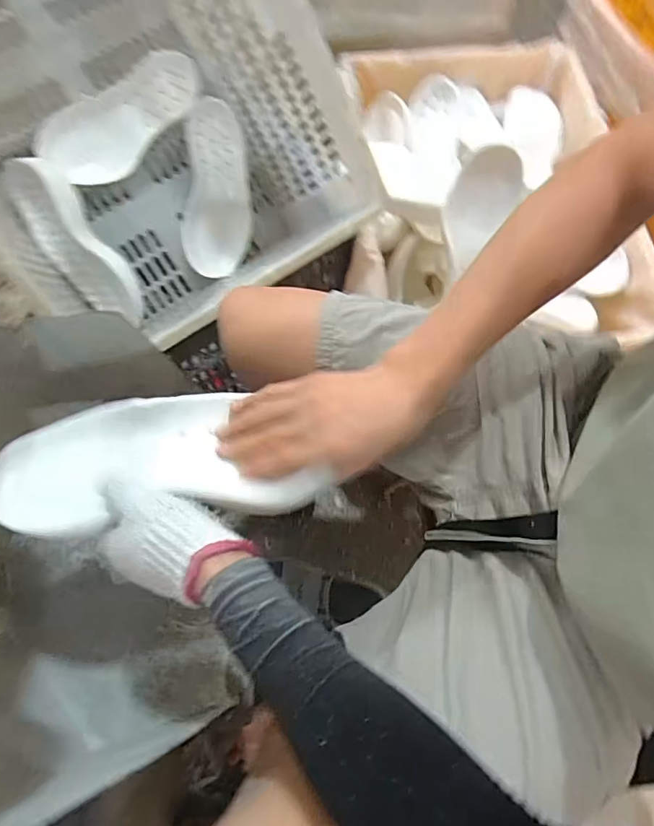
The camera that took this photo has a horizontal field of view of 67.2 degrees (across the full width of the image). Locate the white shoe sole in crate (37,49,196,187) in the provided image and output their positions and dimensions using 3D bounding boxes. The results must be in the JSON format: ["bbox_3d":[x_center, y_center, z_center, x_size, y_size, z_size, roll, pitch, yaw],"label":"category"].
[{"bbox_3d":[-0.364,-0.531,0.893,0.304,0.121,0.032,-42,32,-6],"label":"white shoe sole in crate"}]

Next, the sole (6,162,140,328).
[{"bbox_3d":[-0.438,-0.290,0.867,0.101,0.101,0.315,-39,111,-13],"label":"sole"}]

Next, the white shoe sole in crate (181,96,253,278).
[{"bbox_3d":[-0.213,-0.431,0.957,0.121,0.056,0.317,2,101,1],"label":"white shoe sole in crate"}]

